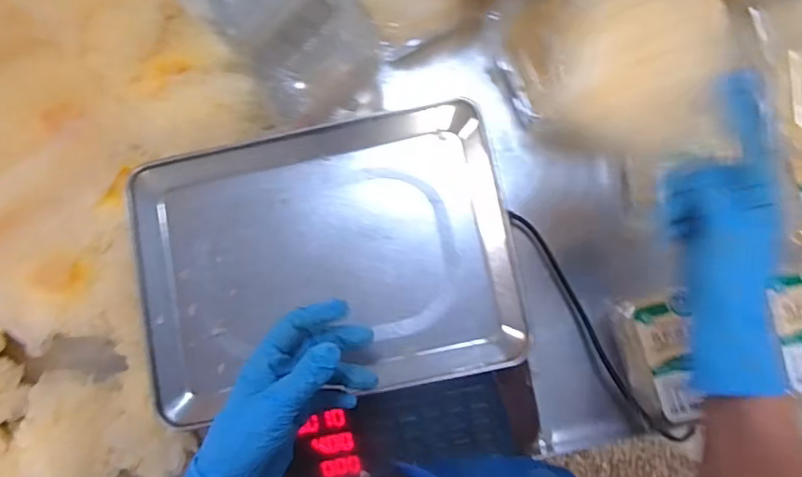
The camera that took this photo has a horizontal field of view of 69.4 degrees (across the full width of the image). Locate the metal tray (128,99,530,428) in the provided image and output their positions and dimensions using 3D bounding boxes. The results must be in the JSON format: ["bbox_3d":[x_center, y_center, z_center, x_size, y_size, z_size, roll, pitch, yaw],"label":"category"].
[{"bbox_3d":[-0.067,0.014,0.511,0.318,0.029,0.238,-11,82,1],"label":"metal tray"}]

